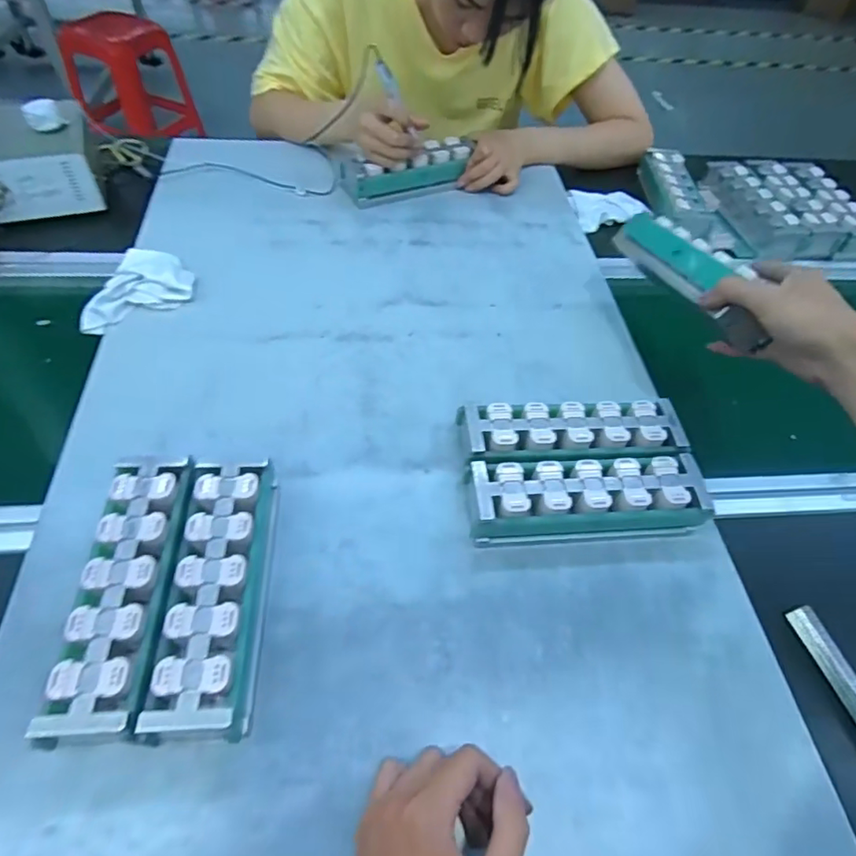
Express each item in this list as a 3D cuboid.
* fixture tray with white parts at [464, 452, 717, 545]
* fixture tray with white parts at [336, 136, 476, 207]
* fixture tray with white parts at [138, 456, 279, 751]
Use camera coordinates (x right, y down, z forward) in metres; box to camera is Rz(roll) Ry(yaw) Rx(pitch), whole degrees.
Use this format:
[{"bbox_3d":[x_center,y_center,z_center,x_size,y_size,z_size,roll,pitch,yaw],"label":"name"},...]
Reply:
[{"bbox_3d":[0.133,0.060,0.450,0.201,0.046,0.068,-1,53,-6],"label":"fixture tray with white parts"},{"bbox_3d":[-0.027,-0.349,0.744,0.175,0.042,0.071,-15,56,-16],"label":"fixture tray with white parts"},{"bbox_3d":[-0.146,0.112,0.385,0.055,0.046,0.185,0,53,-5],"label":"fixture tray with white parts"}]

